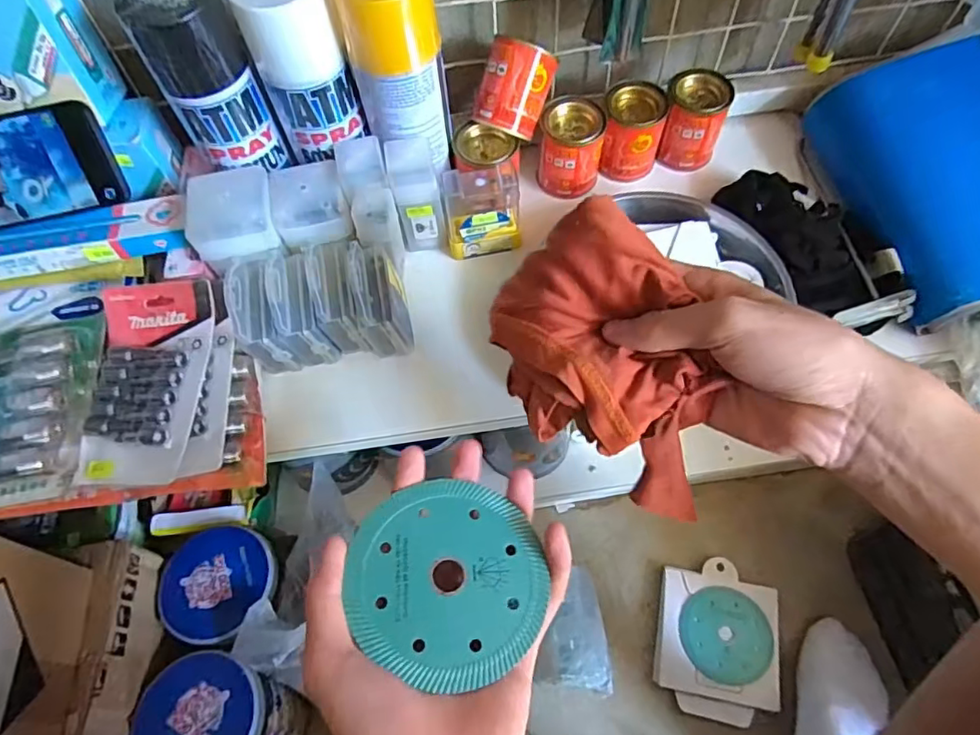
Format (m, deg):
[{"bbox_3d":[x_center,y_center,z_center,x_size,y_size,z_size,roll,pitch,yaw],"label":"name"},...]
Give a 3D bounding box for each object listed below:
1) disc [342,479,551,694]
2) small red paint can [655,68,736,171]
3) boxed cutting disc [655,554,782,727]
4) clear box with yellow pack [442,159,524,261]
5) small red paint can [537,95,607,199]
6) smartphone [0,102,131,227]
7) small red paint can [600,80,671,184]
[{"bbox_3d":[-0.021,0.105,0.297,0.094,0.004,0.095,4,56,-6],"label":"disc"},{"bbox_3d":[0.181,-0.220,0.527,0.051,0.067,0.048,-2,60,3],"label":"small red paint can"},{"bbox_3d":[0.264,0.312,0.682,0.132,0.017,0.167,8,61,8],"label":"boxed cutting disc"},{"bbox_3d":[-0.006,-0.133,0.491,0.061,0.072,0.038,-7,60,0],"label":"clear box with yellow pack"},{"bbox_3d":[0.072,-0.194,0.524,0.054,0.069,0.056,-2,60,3],"label":"small red paint can"},{"bbox_3d":[-0.370,-0.146,0.442,0.170,0.073,0.017,-13,29,-2],"label":"smartphone"},{"bbox_3d":[0.127,-0.208,0.525,0.049,0.066,0.049,12,62,11],"label":"small red paint can"}]

